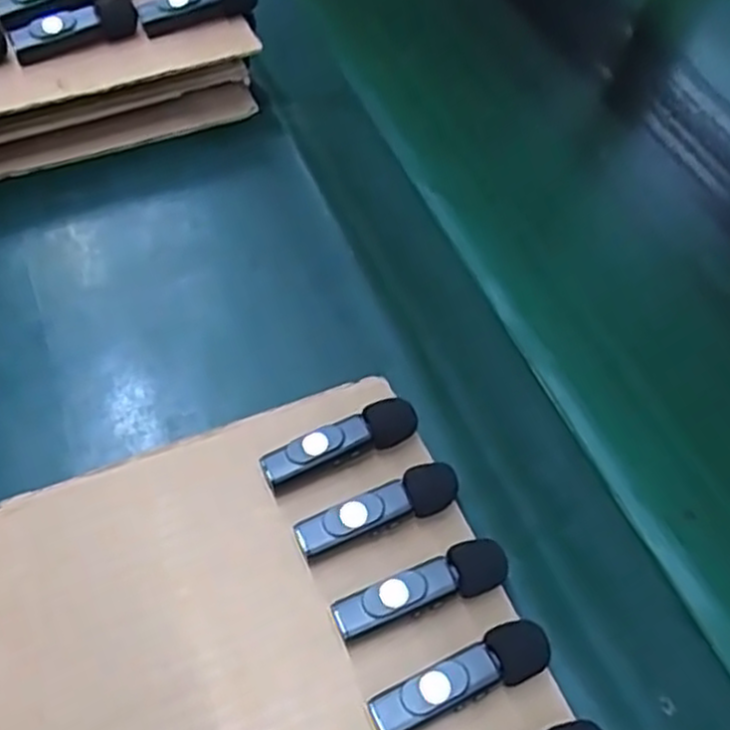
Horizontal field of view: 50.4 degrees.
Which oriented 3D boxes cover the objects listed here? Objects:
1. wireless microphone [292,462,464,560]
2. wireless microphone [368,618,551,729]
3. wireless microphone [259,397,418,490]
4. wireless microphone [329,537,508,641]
[{"bbox_3d":[0.006,0.058,0.301,0.065,0.016,0.018,-23,60,-18],"label":"wireless microphone"},{"bbox_3d":[0.033,0.109,0.267,0.065,0.017,0.018,-21,59,-17],"label":"wireless microphone"},{"bbox_3d":[-0.010,0.033,0.317,0.065,0.018,0.016,-19,59,-16],"label":"wireless microphone"},{"bbox_3d":[0.021,0.083,0.284,0.066,0.015,0.018,-21,59,-16],"label":"wireless microphone"}]

